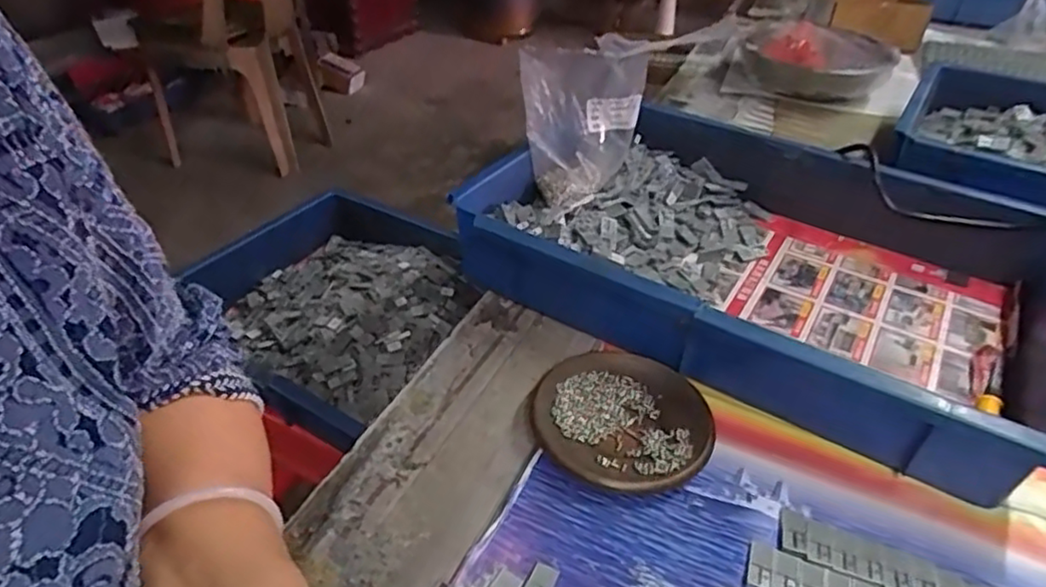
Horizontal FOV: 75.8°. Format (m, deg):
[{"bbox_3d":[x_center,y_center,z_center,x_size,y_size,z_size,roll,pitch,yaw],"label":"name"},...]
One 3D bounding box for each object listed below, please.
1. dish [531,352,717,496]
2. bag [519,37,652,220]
[{"bbox_3d":[0.064,0.084,0.438,0.112,0.016,0.105,1,38,-1],"label":"dish"},{"bbox_3d":[0.055,-0.150,0.585,0.106,0.133,0.060,-6,23,2],"label":"bag"}]

